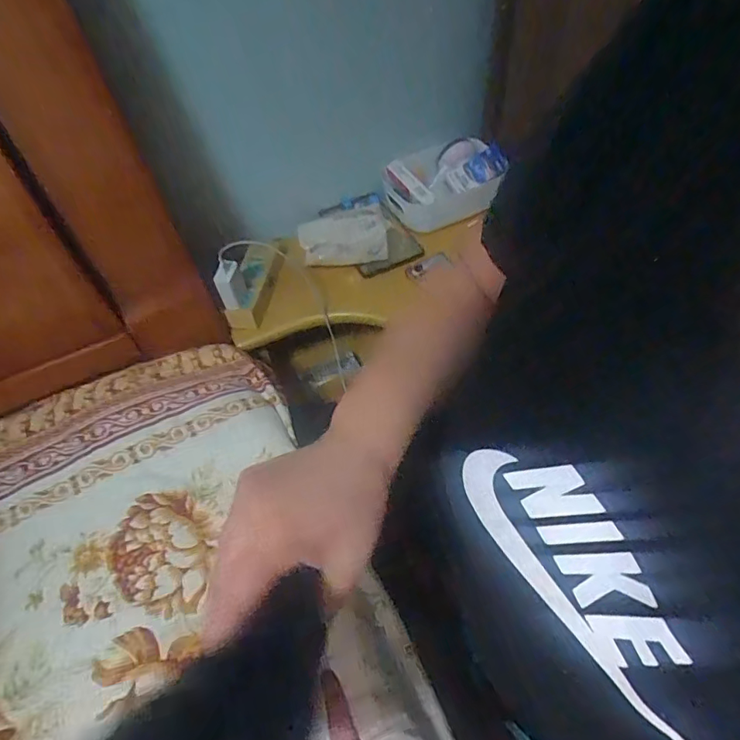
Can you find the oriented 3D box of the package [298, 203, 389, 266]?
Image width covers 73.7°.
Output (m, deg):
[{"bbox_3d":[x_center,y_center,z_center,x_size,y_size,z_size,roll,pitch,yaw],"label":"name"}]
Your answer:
[{"bbox_3d":[-0.042,-0.211,0.800,0.141,0.084,0.021,-17,23,-17],"label":"package"}]

